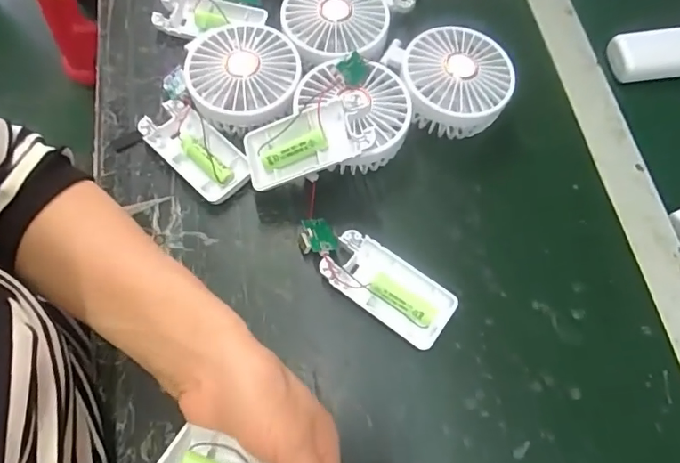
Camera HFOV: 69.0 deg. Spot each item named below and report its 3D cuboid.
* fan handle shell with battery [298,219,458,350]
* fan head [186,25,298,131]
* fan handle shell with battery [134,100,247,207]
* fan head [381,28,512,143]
[{"bbox_3d":[0.022,0.032,0.350,0.118,0.017,0.045,34,70,11],"label":"fan handle shell with battery"},{"bbox_3d":[-0.075,-0.116,0.389,0.083,0.044,0.086,1,67,-2],"label":"fan head"},{"bbox_3d":[-0.110,-0.061,0.382,0.093,0.017,0.044,41,72,13],"label":"fan handle shell with battery"},{"bbox_3d":[0.088,-0.116,0.395,0.085,0.047,0.082,1,67,-2],"label":"fan head"}]

